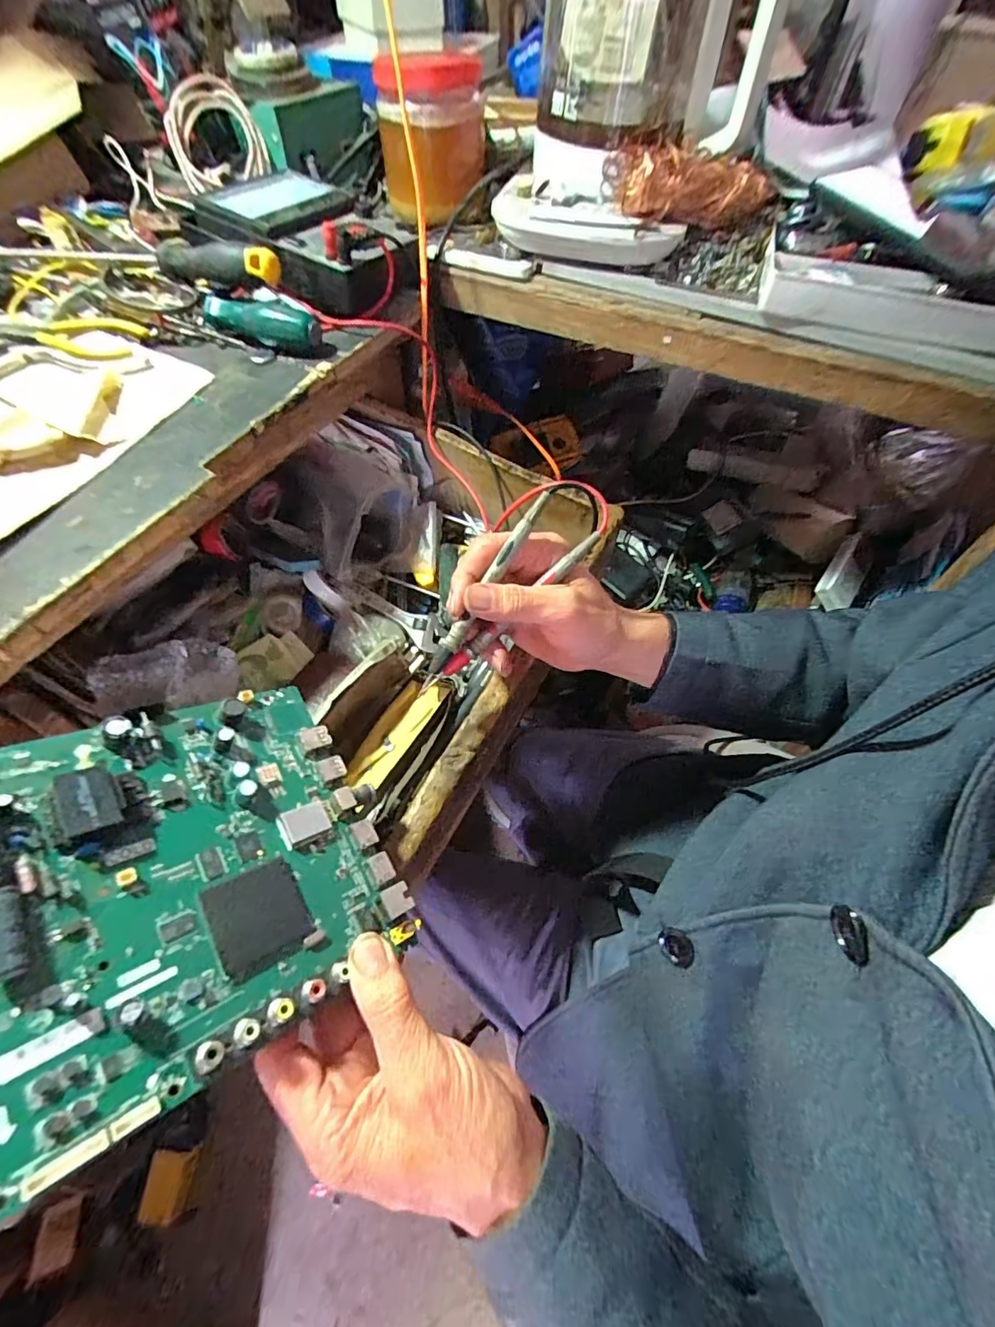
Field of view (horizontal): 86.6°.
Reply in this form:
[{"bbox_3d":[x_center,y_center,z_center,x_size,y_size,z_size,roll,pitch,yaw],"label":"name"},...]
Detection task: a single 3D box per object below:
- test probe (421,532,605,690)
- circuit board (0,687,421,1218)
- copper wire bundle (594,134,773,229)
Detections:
[{"bbox_3d":[0.009,-0.031,0.334,0.145,0.010,0.007,-43,71,4],"label":"test probe"},{"bbox_3d":[-0.152,0.094,0.238,0.195,0.015,0.163,-15,64,-43],"label":"circuit board"},{"bbox_3d":[0.161,-0.402,0.443,0.140,0.042,0.045,-4,57,-1],"label":"copper wire bundle"}]

